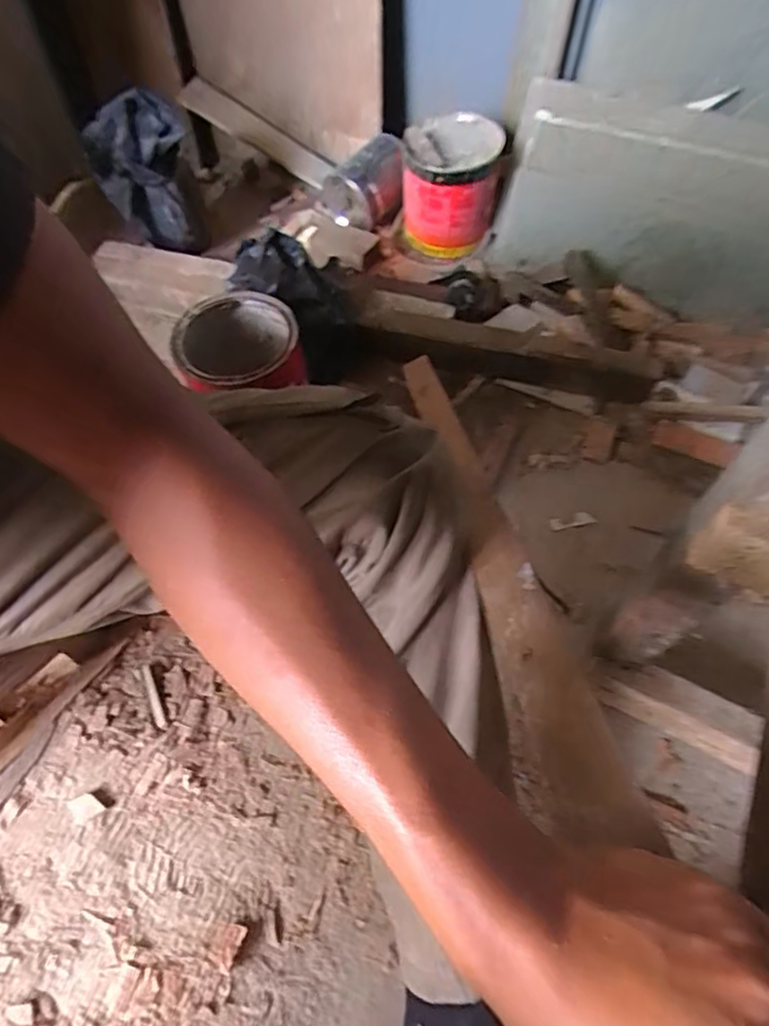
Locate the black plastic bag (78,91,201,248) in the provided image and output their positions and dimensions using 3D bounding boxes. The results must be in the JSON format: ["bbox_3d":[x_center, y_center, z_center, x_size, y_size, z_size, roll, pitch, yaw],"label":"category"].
[{"bbox_3d":[-0.367,-0.520,0.918,0.146,0.183,0.159,-23,62,-13],"label":"black plastic bag"}]

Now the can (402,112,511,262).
[{"bbox_3d":[0.109,-0.538,0.990,0.160,0.164,0.160,3,60,2],"label":"can"}]

